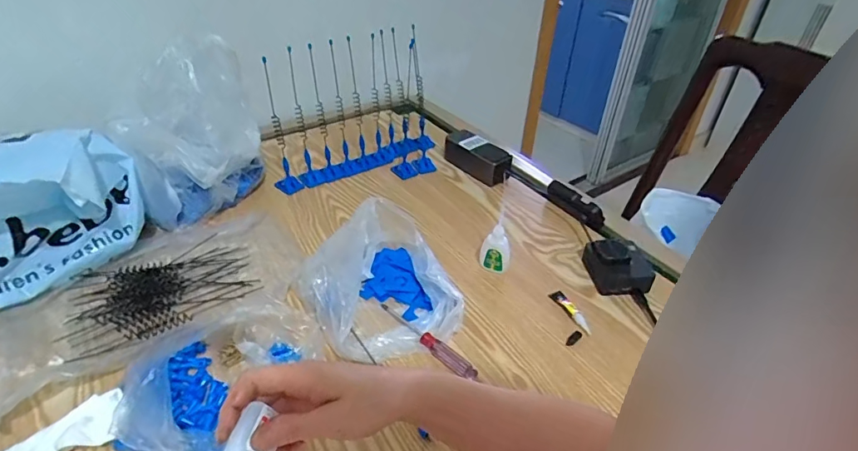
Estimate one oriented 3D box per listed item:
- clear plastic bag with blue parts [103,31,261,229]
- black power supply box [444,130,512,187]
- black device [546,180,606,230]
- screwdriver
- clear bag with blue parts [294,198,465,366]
[{"bbox_3d":[-0.325,-0.129,0.681,0.113,0.234,0.185,12,39,10],"label":"clear plastic bag with blue parts"},{"bbox_3d":[0.090,-0.123,0.856,0.060,0.051,0.143,-29,49,-34],"label":"black power supply box"},{"bbox_3d":[0.234,-0.038,0.772,0.024,0.036,0.113,-23,46,-30],"label":"black device"},{"bbox_3d":[-0.003,0.134,0.566,0.144,0.018,0.019,32,47,31],"label":"screwdriver"},{"bbox_3d":[-0.065,0.065,0.594,0.167,0.087,0.202,-19,44,-26],"label":"clear bag with blue parts"}]

